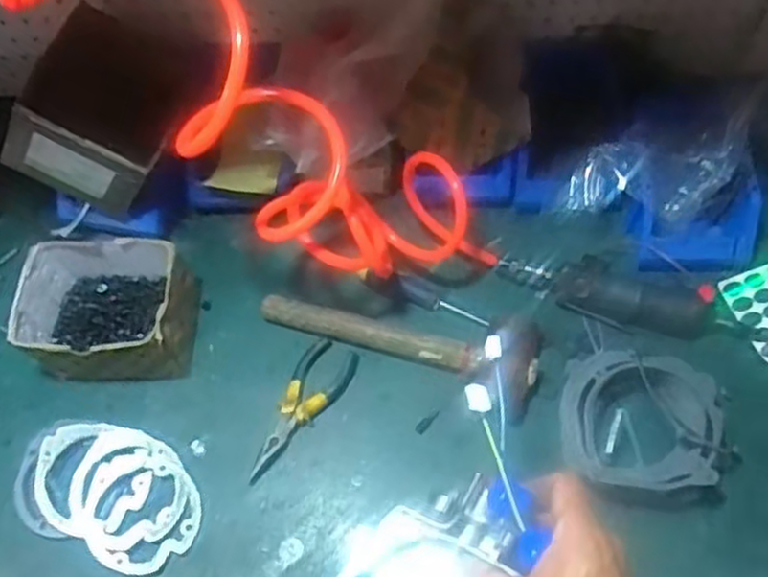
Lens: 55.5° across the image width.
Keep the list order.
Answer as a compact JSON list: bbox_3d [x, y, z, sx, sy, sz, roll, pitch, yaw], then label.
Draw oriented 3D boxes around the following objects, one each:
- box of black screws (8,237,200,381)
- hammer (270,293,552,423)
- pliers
[{"bbox_3d":[-0.272,0.021,0.733,0.150,0.092,0.124,0,63,2],"label":"box of black screws"},{"bbox_3d":[0.017,0.043,0.735,0.288,0.046,0.093,18,65,11],"label":"hammer"},{"bbox_3d":[-0.084,0.118,0.709,0.051,0.011,0.151,27,67,15],"label":"pliers"}]

